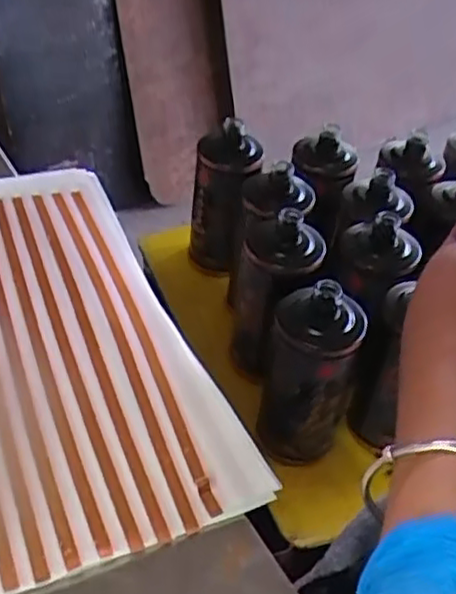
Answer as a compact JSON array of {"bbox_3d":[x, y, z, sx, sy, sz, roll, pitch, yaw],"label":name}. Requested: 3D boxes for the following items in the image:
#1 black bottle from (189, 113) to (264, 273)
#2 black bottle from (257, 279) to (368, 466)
[{"bbox_3d":[-0.005,-0.117,0.853,0.074,0.172,0.066,6,41,-2],"label":"black bottle"},{"bbox_3d":[0.071,0.078,0.642,0.085,0.181,0.089,16,42,9],"label":"black bottle"}]

